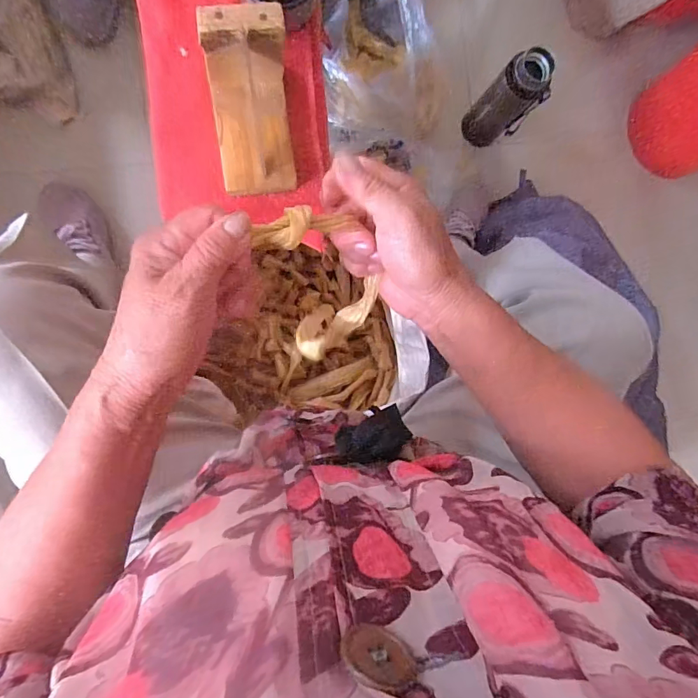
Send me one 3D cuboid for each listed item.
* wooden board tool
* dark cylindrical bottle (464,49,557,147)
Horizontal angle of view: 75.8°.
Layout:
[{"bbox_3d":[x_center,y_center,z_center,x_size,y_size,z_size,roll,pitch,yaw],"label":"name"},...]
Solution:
[{"bbox_3d":[-0.074,-0.183,0.340,0.059,0.068,0.105,-6,92,-8],"label":"wooden board tool"},{"bbox_3d":[0.256,-0.400,0.738,0.079,0.182,0.079,6,73,-22],"label":"dark cylindrical bottle"}]

